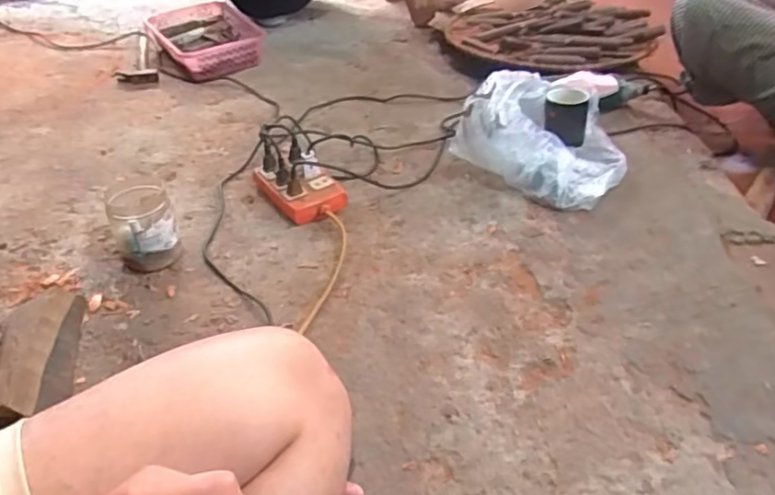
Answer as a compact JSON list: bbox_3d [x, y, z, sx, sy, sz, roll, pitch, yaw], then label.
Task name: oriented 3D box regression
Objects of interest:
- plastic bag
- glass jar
[{"bbox_3d":[0.308,-0.219,1.133,0.277,0.152,0.262,28,47,29],"label":"plastic bag"},{"bbox_3d":[-0.382,-0.035,0.968,0.088,0.126,0.106,-20,44,-23],"label":"glass jar"}]

